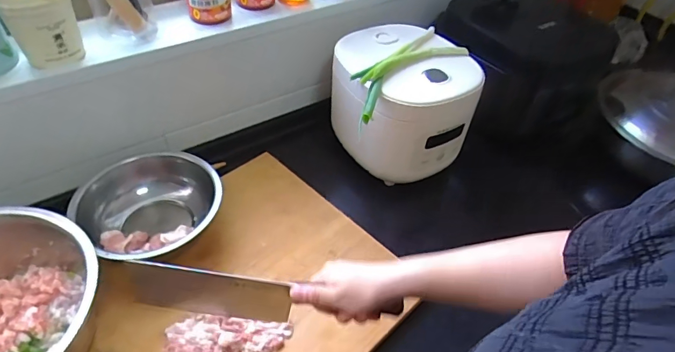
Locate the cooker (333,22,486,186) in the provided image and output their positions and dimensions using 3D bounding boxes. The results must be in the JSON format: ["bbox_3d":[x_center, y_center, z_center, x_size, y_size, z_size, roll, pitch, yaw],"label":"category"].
[{"bbox_3d":[0.103,-0.125,0.753,0.211,0.179,0.221,2,45,-2],"label":"cooker"}]

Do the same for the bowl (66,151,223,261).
[{"bbox_3d":[-0.268,0.052,0.643,0.170,0.083,0.191,32,51,25],"label":"bowl"}]

